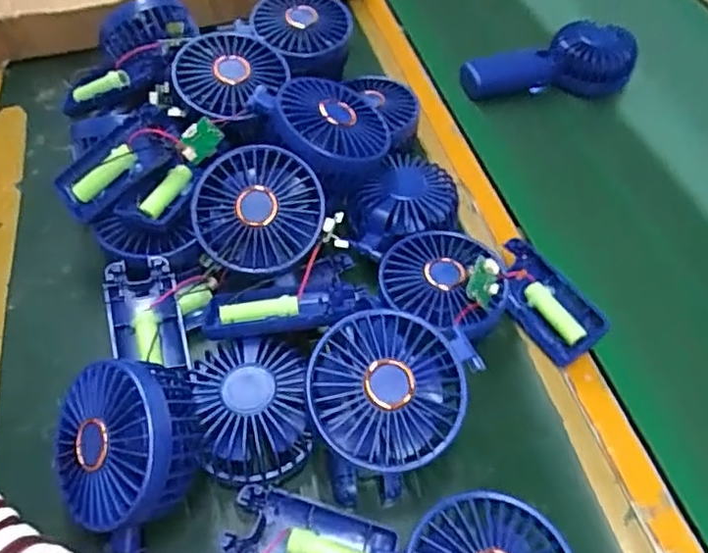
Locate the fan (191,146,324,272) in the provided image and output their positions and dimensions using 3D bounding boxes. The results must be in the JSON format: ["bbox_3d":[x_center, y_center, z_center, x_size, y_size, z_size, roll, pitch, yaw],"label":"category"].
[{"bbox_3d":[-0.063,-0.043,0.402,0.082,0.024,0.082,-9,80,-2],"label":"fan"}]

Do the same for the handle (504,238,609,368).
[{"bbox_3d":[0.131,0.017,0.426,0.019,0.045,0.090,17,29,-53],"label":"handle"}]

